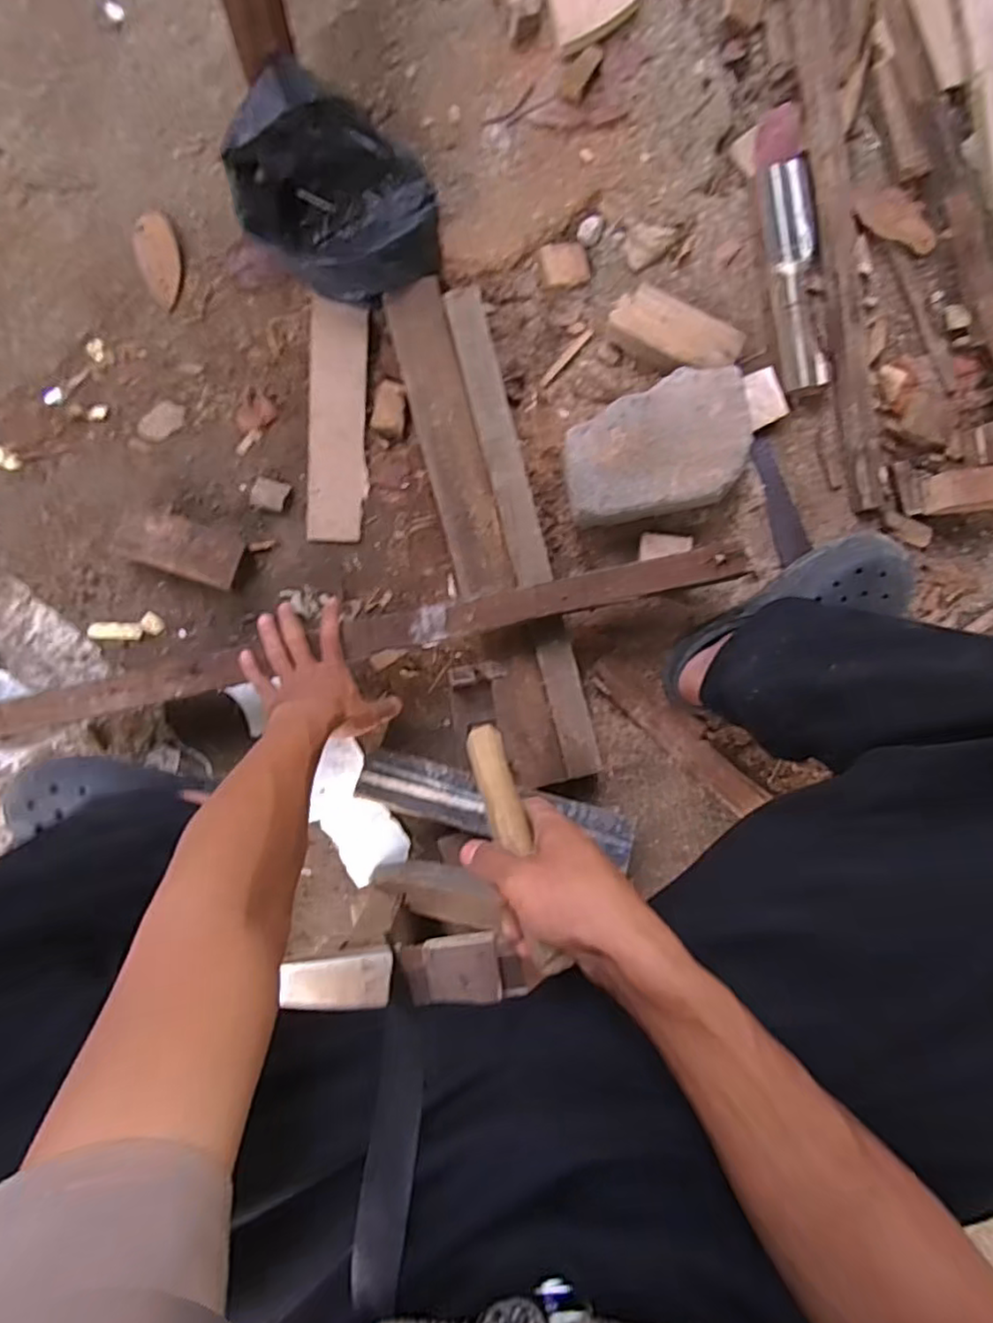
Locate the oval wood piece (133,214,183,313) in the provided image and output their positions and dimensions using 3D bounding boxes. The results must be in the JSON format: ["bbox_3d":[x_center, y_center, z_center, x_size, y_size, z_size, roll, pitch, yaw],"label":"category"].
[{"bbox_3d":[-0.363,-0.433,0.705,0.044,0.006,0.098,-8,92,-1],"label":"oval wood piece"}]

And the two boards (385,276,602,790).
[{"bbox_3d":[-0.003,-0.136,0.718,0.098,0.054,0.544,-14,92,-2],"label":"two boards"}]

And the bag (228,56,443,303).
[{"bbox_3d":[-0.160,-0.463,0.658,0.168,0.118,0.189,-44,93,0],"label":"bag"}]

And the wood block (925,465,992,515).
[{"bbox_3d":[0.532,-0.190,0.725,0.115,0.053,0.046,-10,92,-2],"label":"wood block"}]

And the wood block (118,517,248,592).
[{"bbox_3d":[-0.342,-0.124,0.721,0.124,0.041,0.058,18,92,-2],"label":"wood block"}]

